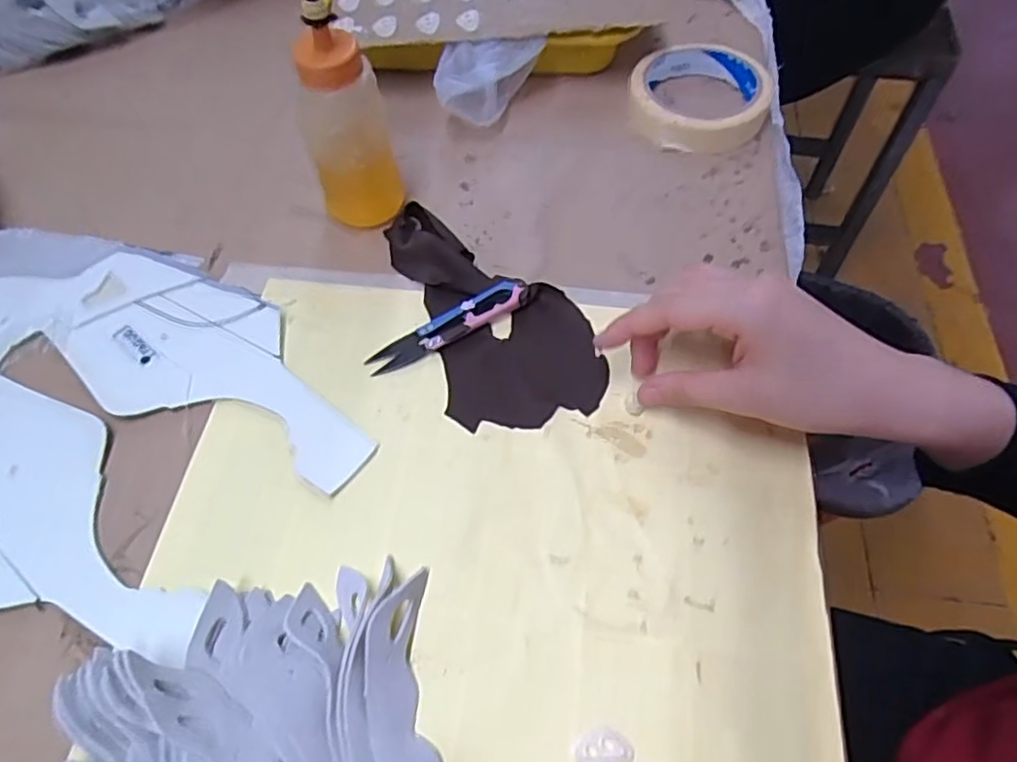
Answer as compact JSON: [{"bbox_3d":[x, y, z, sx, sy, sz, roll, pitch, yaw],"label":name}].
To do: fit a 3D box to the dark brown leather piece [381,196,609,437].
[{"bbox_3d":[-0.010,-0.046,0.383,0.087,0.014,0.159,-18,61,-10],"label":"dark brown leather piece"}]

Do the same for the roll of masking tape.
[{"bbox_3d":[0.136,-0.207,0.478,0.095,0.028,0.092,0,59,0],"label":"roll of masking tape"}]

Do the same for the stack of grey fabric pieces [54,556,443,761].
[{"bbox_3d":[-0.120,0.144,0.256,0.172,0.037,0.129,-5,59,-2],"label":"stack of grey fabric pieces"}]

